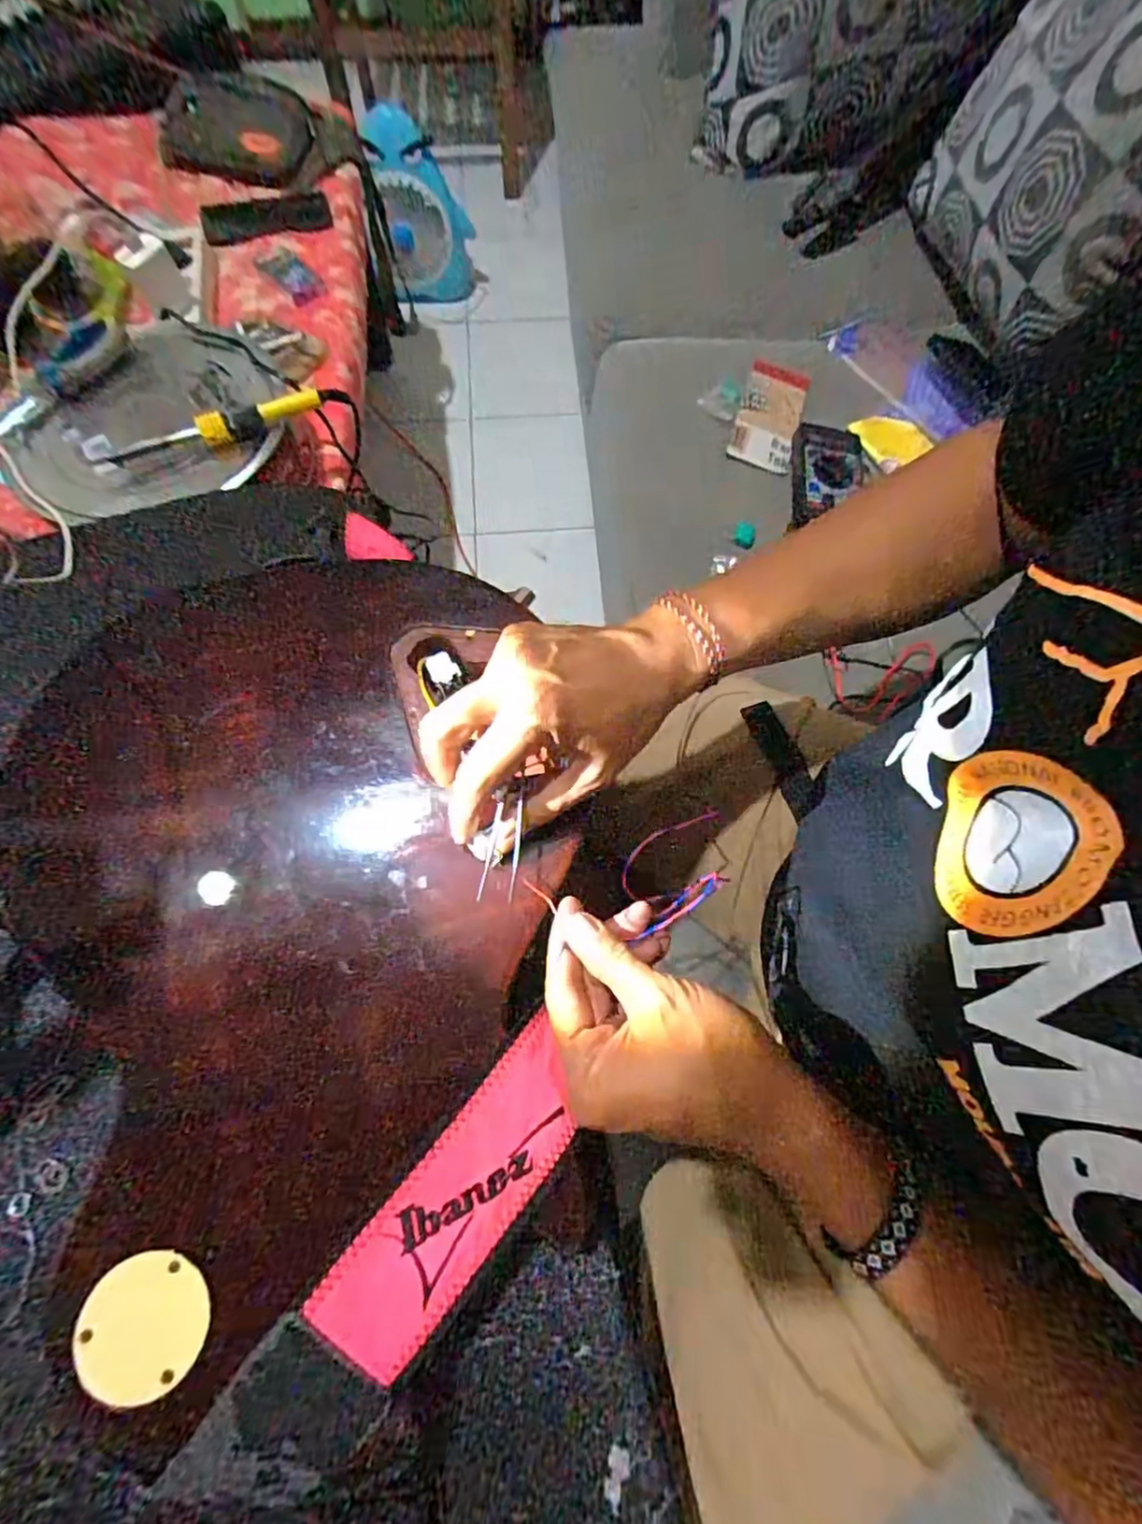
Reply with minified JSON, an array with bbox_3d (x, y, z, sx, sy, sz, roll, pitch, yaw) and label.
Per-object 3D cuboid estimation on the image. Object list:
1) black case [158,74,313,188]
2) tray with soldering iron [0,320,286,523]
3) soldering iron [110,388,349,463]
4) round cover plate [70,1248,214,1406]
[{"bbox_3d":[-0.456,-0.852,0.839,0.205,0.067,0.165,-14,69,-6],"label":"black case"},{"bbox_3d":[-0.411,-0.334,0.604,0.244,0.032,0.196,-32,72,-13],"label":"tray with soldering iron"},{"bbox_3d":[-0.313,-0.313,0.574,0.214,0.028,0.023,-22,71,-9],"label":"soldering iron"},{"bbox_3d":[-0.180,0.236,0.261,0.050,0.004,0.050,0,68,-1],"label":"round cover plate"}]

